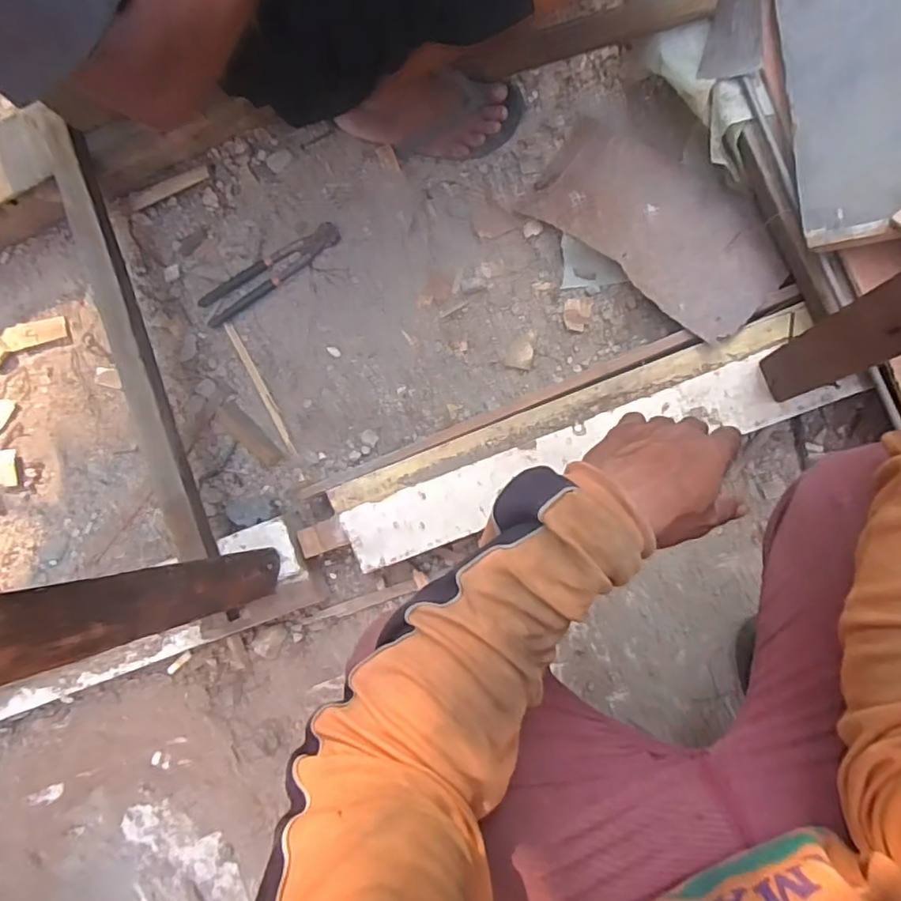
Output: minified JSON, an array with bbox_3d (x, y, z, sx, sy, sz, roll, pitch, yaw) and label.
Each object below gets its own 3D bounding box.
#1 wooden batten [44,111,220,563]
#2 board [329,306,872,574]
[{"bbox_3d":[-0.395,-0.120,0.723,0.050,0.045,0.538,-20,83,6],"label":"wooden batten"},{"bbox_3d":[0.143,-0.007,0.681,0.578,0.026,0.114,-22,83,7],"label":"board"}]

